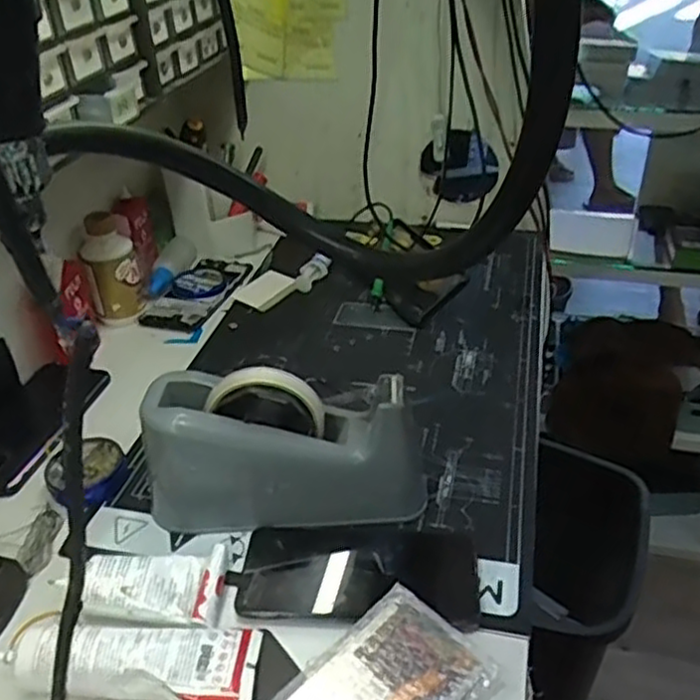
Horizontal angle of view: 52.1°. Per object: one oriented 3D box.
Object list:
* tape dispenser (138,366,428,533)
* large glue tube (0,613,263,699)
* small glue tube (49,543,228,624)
[{"bbox_3d":[-0.047,0.072,0.521,0.199,0.103,0.069,4,34,8],"label":"tape dispenser"},{"bbox_3d":[-0.132,0.183,0.434,0.150,0.033,0.051,1,34,4],"label":"large glue tube"},{"bbox_3d":[-0.135,0.155,0.478,0.100,0.031,0.051,1,34,4],"label":"small glue tube"}]

